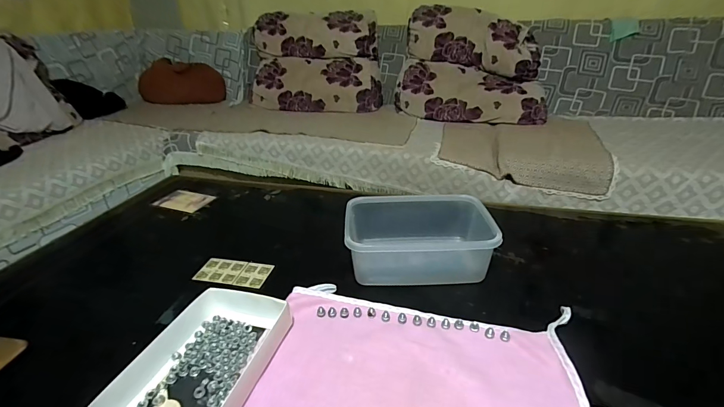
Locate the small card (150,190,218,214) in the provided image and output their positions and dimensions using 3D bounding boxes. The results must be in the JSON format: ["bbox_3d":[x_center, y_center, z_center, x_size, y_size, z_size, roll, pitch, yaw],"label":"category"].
[{"bbox_3d":[-0.424,-0.006,0.827,0.119,0.007,0.090,7,27,15],"label":"small card"}]

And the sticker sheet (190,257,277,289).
[{"bbox_3d":[-0.220,0.119,0.602,0.120,0.004,0.065,6,29,12],"label":"sticker sheet"}]

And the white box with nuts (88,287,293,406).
[{"bbox_3d":[-0.187,0.192,0.420,0.137,0.045,0.223,7,29,15],"label":"white box with nuts"}]

